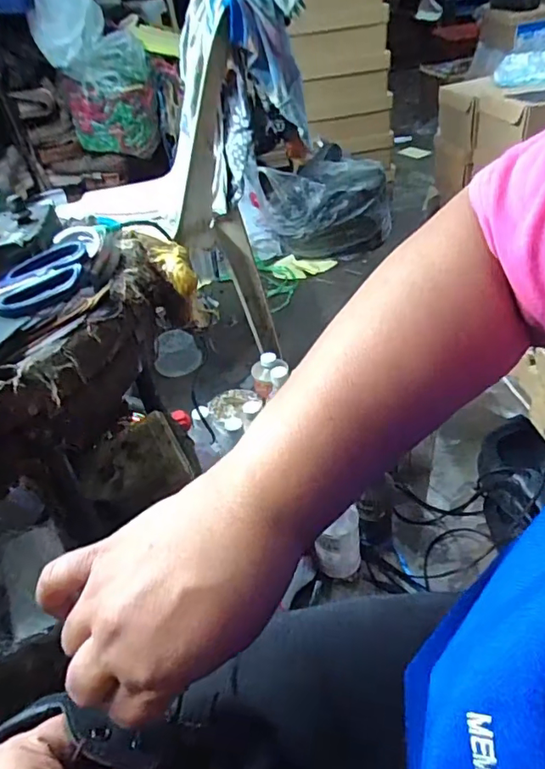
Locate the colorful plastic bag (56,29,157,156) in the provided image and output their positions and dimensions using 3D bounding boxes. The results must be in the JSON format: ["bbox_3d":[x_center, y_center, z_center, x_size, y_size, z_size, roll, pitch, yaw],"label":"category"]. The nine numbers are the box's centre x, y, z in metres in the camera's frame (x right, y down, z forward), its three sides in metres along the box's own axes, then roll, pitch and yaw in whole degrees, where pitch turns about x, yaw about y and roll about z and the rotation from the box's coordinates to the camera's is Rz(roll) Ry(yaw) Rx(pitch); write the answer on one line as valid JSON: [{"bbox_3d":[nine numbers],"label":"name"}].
[{"bbox_3d":[-0.477,-0.843,1.554,0.246,0.305,0.108,-19,41,-13],"label":"colorful plastic bag"}]

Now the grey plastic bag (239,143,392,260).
[{"bbox_3d":[0.134,-0.548,1.627,0.450,0.266,0.217,0,40,9],"label":"grey plastic bag"}]

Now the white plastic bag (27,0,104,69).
[{"bbox_3d":[-0.577,-1.016,1.476,0.190,0.178,0.121,-20,41,-14],"label":"white plastic bag"}]

